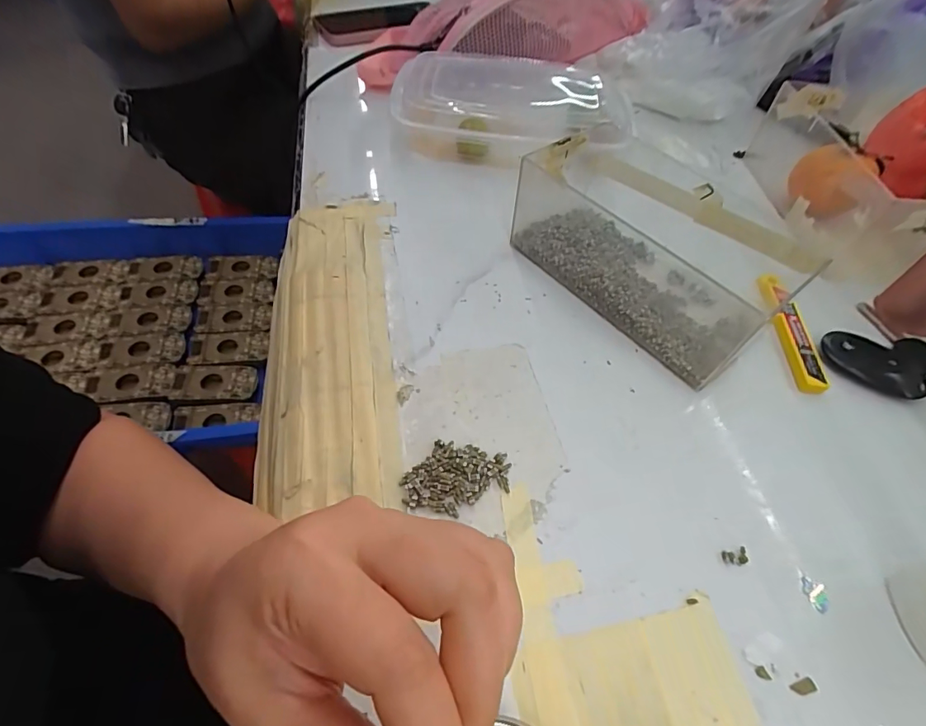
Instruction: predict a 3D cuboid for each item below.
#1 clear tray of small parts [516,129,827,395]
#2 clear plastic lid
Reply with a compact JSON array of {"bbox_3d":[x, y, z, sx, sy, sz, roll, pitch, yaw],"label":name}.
[{"bbox_3d":[0.129,-0.083,0.324,0.101,0.066,0.180,-32,62,-25],"label":"clear tray of small parts"},{"bbox_3d":[0.044,-0.243,0.432,0.217,0.034,0.143,12,53,4],"label":"clear plastic lid"}]

